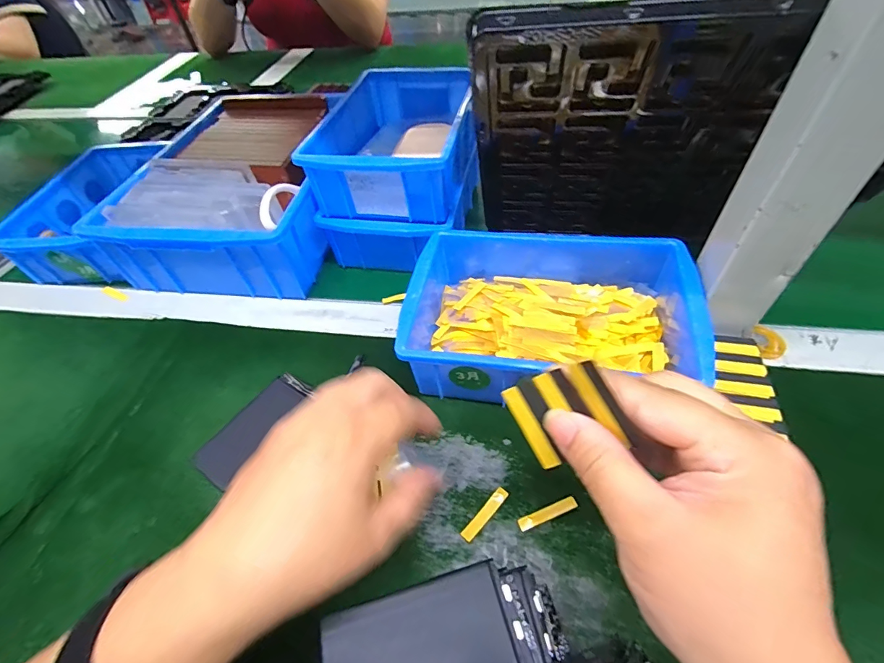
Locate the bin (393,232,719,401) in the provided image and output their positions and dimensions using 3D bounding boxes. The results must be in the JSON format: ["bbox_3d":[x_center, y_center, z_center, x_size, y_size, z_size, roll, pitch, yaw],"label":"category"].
[{"bbox_3d":[0.077,-0.008,0.323,0.202,0.069,0.137,2,50,8],"label":"bin"}]

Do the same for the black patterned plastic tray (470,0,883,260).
[{"bbox_3d":[0.170,-0.125,0.298,0.285,0.225,0.015,5,76,8],"label":"black patterned plastic tray"}]

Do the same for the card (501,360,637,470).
[{"bbox_3d":[0.051,0.035,0.175,0.005,0.045,0.038,-23,84,-51],"label":"card"}]

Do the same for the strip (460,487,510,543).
[{"bbox_3d":[0.028,0.115,0.266,0.009,0.004,0.039,34,61,30],"label":"strip"}]

